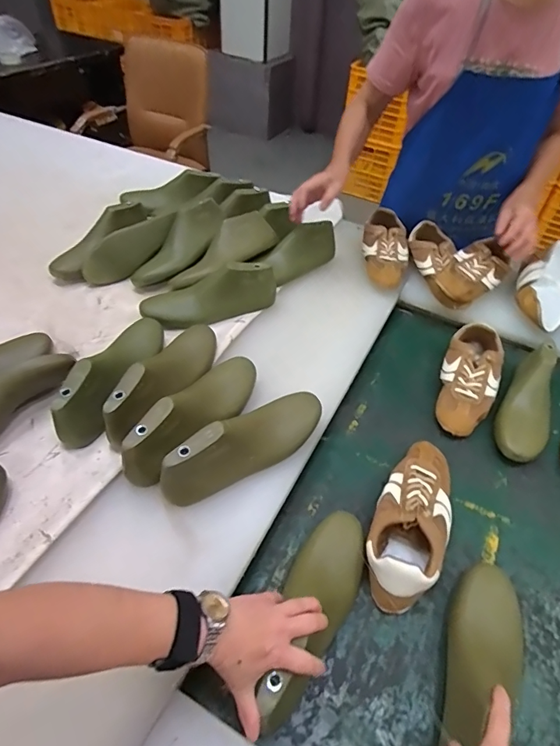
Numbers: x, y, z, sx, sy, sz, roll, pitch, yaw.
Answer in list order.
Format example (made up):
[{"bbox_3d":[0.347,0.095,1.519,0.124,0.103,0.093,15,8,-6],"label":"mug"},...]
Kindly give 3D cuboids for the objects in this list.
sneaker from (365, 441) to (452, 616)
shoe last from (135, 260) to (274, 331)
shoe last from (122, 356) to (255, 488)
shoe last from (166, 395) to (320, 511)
[{"bbox_3d":[0.197,0.205,0.642,0.106,0.067,0.264,20,51,17],"label":"sneaker"},{"bbox_3d":[-0.141,-0.151,0.877,0.269,0.094,0.074,-16,50,-14],"label":"shoe last"},{"bbox_3d":[-0.128,0.059,0.686,0.075,0.107,0.278,26,41,21],"label":"shoe last"},{"bbox_3d":[-0.043,0.096,0.640,0.271,0.091,0.075,-35,57,-27],"label":"shoe last"}]

